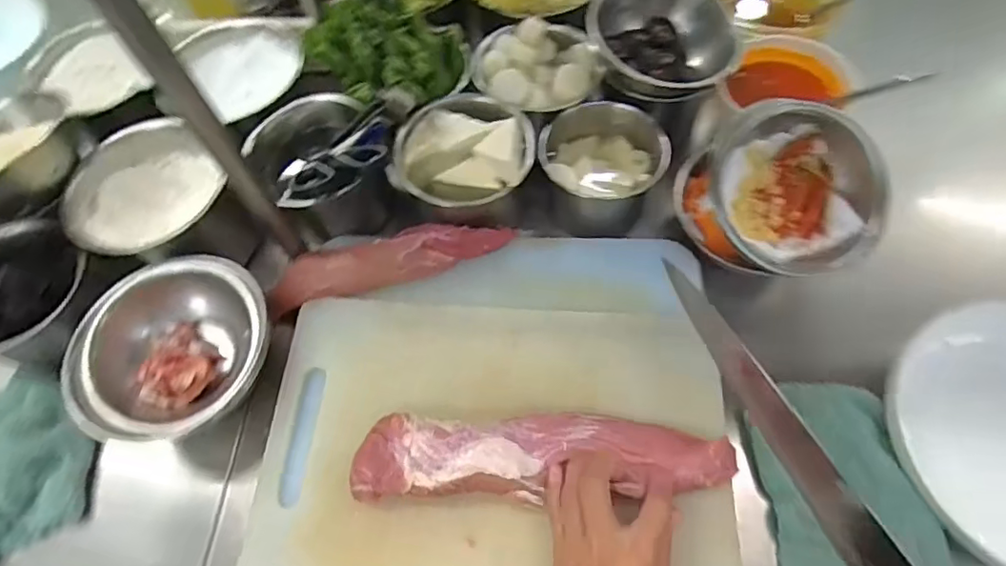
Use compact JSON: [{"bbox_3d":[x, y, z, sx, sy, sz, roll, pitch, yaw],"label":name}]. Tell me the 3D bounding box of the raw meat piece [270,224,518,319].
[{"bbox_3d":[-0.111,-0.023,0.543,0.238,0.033,0.044,-15,63,-4],"label":"raw meat piece"}]

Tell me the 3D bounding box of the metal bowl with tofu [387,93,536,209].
[{"bbox_3d":[-0.038,-0.134,0.556,0.132,0.054,0.105,8,63,7],"label":"metal bowl with tofu"}]

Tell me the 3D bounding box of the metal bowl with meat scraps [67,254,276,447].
[{"bbox_3d":[-0.298,0.064,0.516,0.166,0.079,0.161,-1,63,3],"label":"metal bowl with meat scraps"}]

